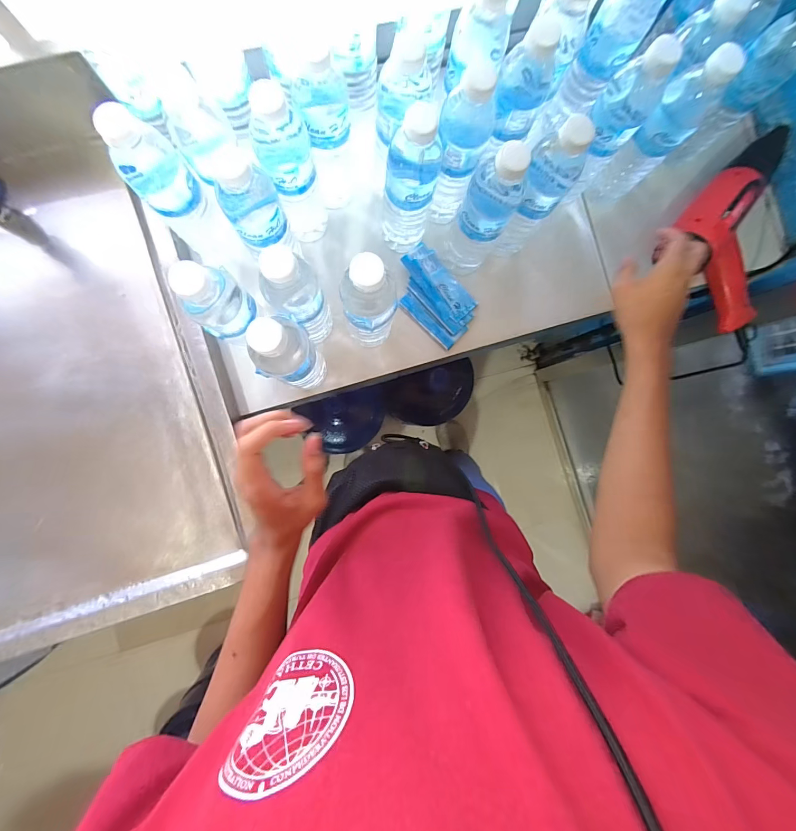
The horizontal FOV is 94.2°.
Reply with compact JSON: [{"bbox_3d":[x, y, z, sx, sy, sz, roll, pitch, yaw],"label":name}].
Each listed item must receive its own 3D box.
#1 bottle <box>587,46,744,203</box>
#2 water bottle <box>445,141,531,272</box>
[{"bbox_3d":[0.316,-0.344,0.469,0.058,0.214,0.057,-43,92,-4],"label":"bottle"},{"bbox_3d":[0.102,-0.243,0.447,0.061,0.212,0.061,0,88,-5],"label":"water bottle"}]

